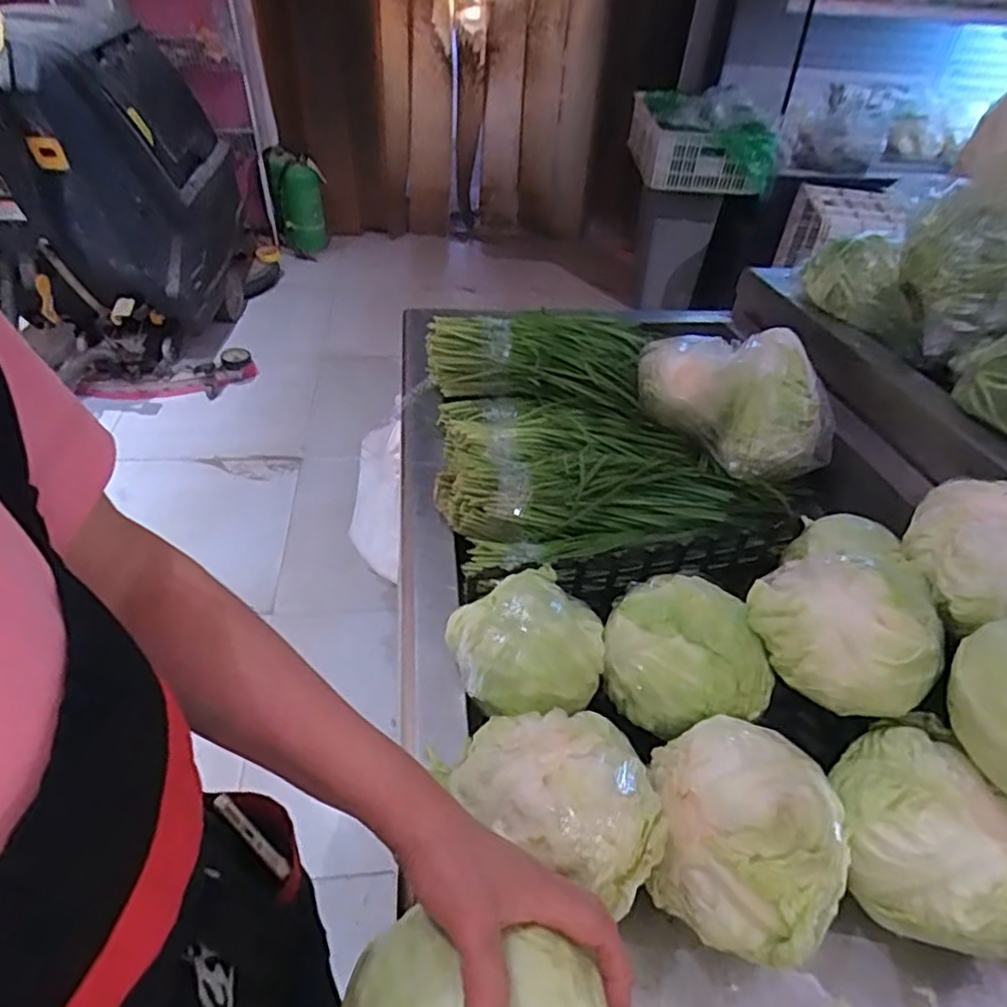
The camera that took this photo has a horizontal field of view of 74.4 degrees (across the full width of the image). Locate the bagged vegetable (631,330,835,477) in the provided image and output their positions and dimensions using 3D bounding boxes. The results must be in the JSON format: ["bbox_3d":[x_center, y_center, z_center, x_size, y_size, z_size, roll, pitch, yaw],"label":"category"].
[{"bbox_3d":[0.316,-0.143,0.872,0.251,0.107,0.194,34,51,28],"label":"bagged vegetable"}]

